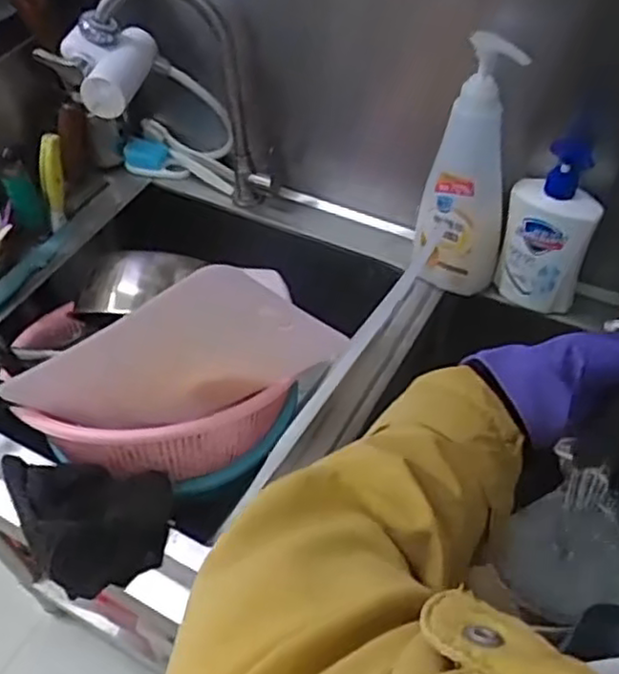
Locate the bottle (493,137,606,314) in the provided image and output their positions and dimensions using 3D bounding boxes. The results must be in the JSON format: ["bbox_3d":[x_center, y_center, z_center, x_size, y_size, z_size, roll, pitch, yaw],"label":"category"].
[{"bbox_3d":[0.254,-0.114,0.759,0.088,0.189,0.055,25,54,21],"label":"bottle"}]

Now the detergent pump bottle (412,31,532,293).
[{"bbox_3d":[0.166,-0.170,0.753,0.087,0.268,0.059,6,50,7],"label":"detergent pump bottle"}]

